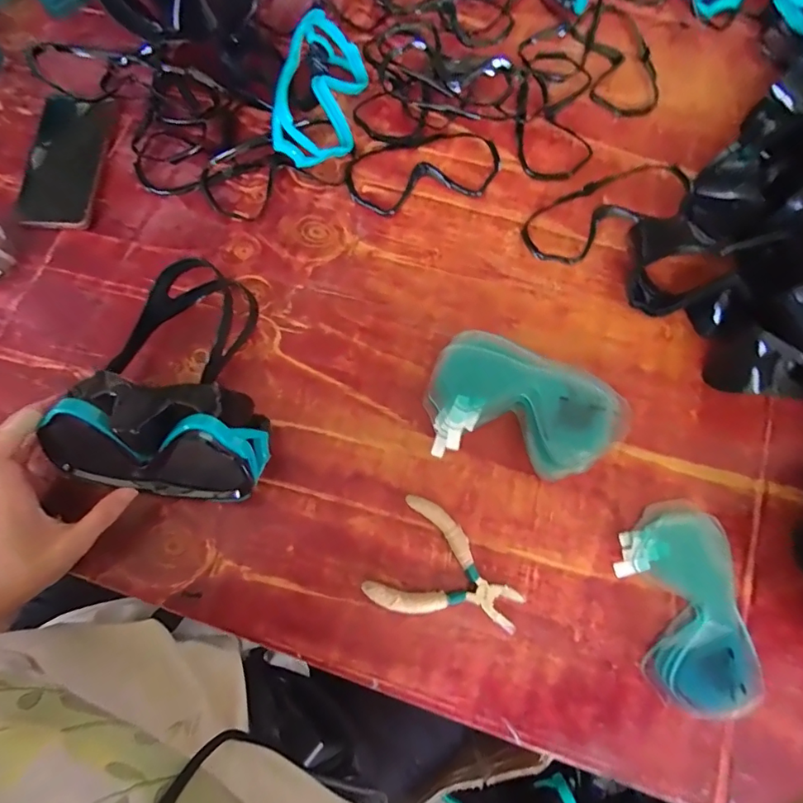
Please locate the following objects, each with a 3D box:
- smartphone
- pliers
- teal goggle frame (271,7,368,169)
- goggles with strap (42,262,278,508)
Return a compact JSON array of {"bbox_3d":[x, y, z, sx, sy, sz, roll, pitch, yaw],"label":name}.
[{"bbox_3d":[-0.346,-0.245,0.497,0.074,0.012,0.145,0,76,-1],"label":"smartphone"},{"bbox_3d":[0.042,0.148,0.411,0.122,0.017,0.090,26,77,5],"label":"pliers"},{"bbox_3d":[-0.088,-0.325,0.507,0.089,0.039,0.168,21,68,-37],"label":"teal goggle frame"},{"bbox_3d":[-0.176,-0.024,0.407,0.153,0.093,0.203,14,76,2],"label":"goggles with strap"}]

